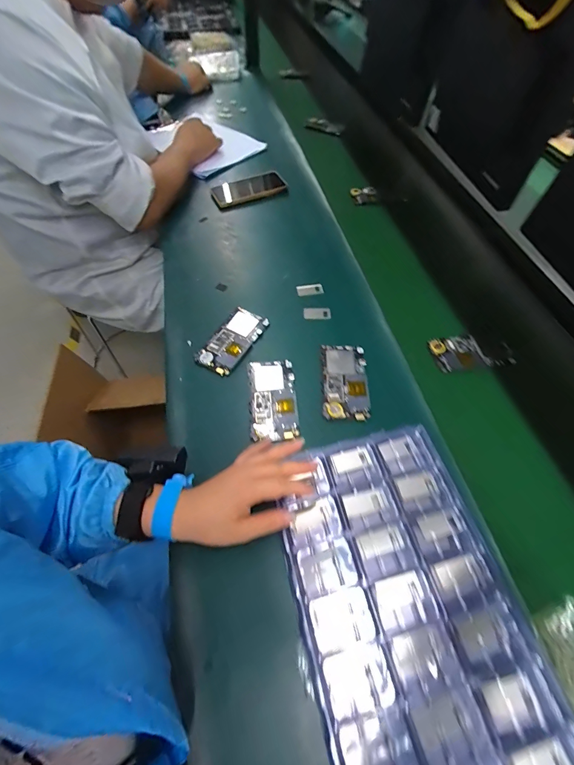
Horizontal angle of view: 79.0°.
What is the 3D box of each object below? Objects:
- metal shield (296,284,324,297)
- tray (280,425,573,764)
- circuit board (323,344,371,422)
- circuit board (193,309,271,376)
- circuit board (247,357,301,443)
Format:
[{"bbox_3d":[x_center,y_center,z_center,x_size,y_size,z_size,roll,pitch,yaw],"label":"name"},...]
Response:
[{"bbox_3d":[0.040,-0.162,0.611,0.045,0.007,0.023,-8,58,-3],"label":"metal shield"},{"bbox_3d":[0.124,0.235,0.330,0.200,0.018,0.385,-13,59,-5],"label":"tray"},{"bbox_3d":[0.085,-0.003,0.504,0.064,0.010,0.123,1,58,3],"label":"circuit board"},{"bbox_3d":[-0.085,-0.067,0.548,0.064,0.006,0.123,26,63,17],"label":"circuit board"},{"bbox_3d":[-0.020,0.022,0.490,0.063,0.007,0.124,-5,58,-1],"label":"circuit board"}]

